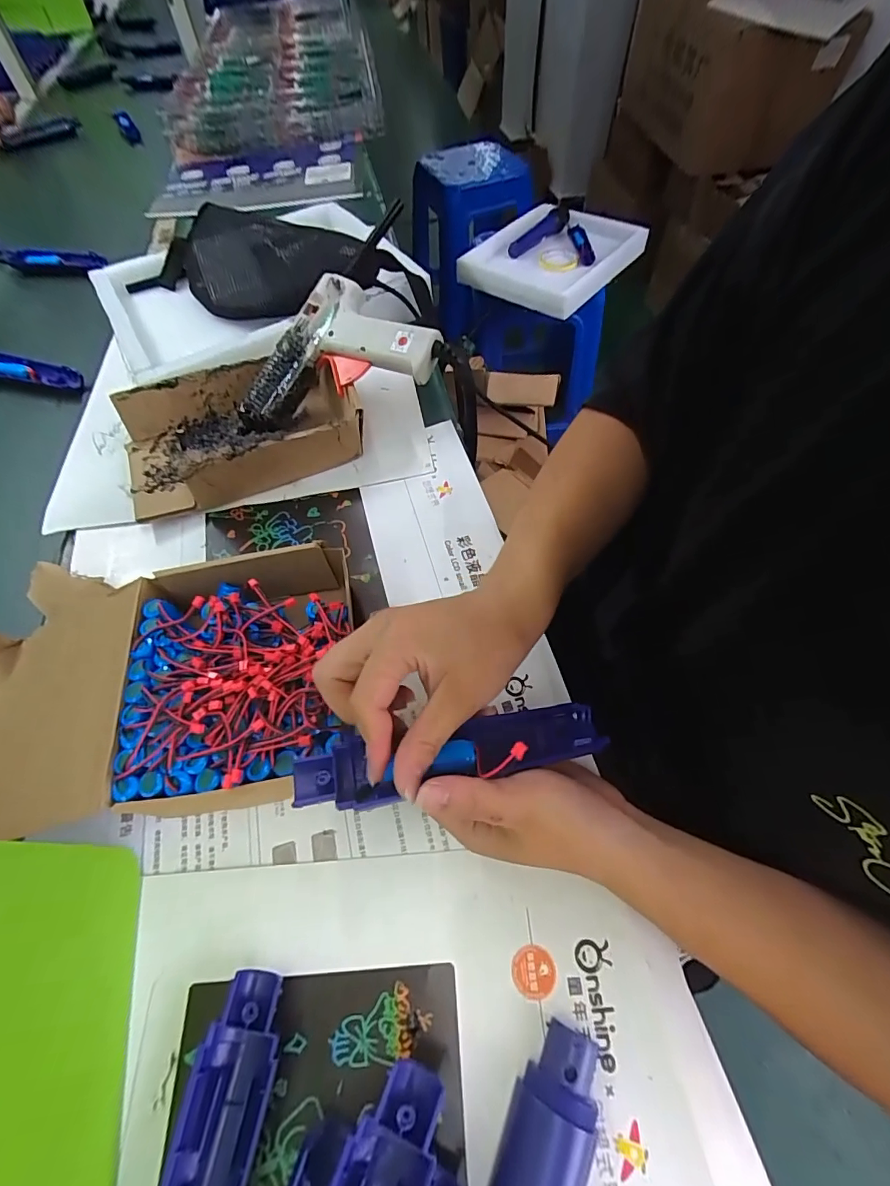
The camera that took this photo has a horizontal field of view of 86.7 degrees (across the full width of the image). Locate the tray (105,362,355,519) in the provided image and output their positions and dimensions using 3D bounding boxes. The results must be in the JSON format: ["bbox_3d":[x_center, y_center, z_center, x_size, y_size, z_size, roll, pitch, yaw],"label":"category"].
[{"bbox_3d":[-0.206,-0.166,0.465,0.216,0.061,0.156,-24,61,-12],"label":"tray"}]

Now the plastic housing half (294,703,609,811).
[{"bbox_3d":[0.006,0.085,0.256,0.167,0.014,0.039,-7,58,-12],"label":"plastic housing half"}]

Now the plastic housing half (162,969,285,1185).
[{"bbox_3d":[-0.109,0.273,0.209,0.039,0.020,0.163,7,59,6],"label":"plastic housing half"}]

